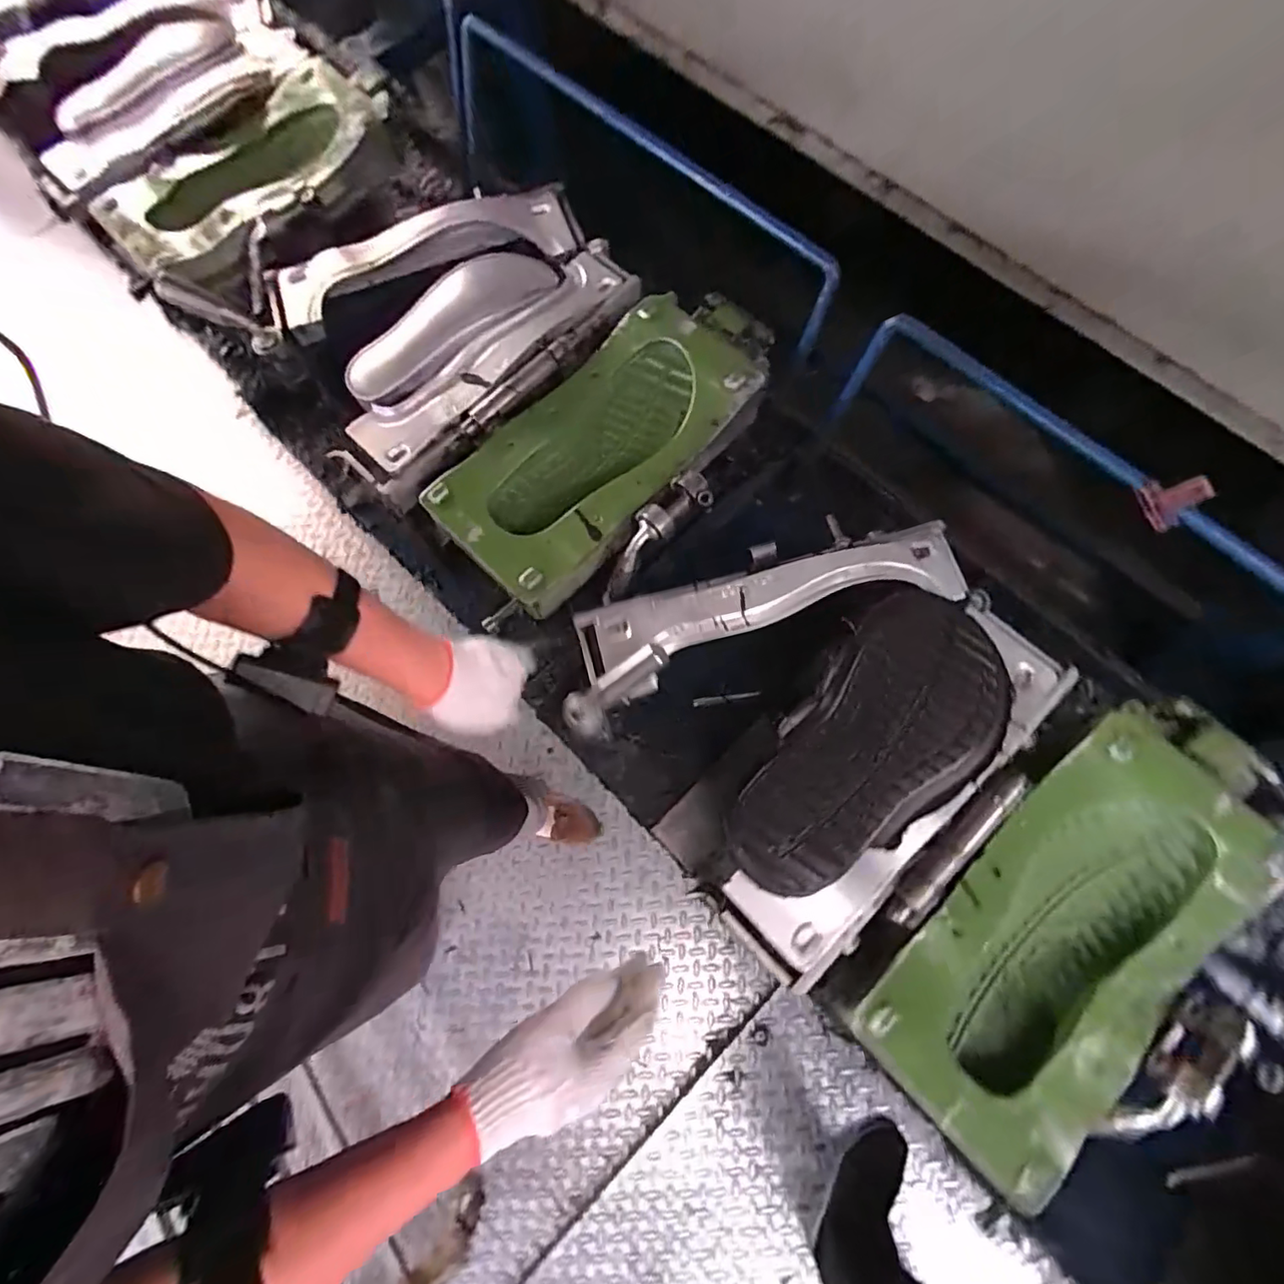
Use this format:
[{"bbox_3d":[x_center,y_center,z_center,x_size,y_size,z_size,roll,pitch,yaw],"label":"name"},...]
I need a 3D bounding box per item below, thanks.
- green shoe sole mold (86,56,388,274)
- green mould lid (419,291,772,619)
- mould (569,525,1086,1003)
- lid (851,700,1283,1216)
[{"bbox_3d":[-0.467,-0.577,0.706,0.358,0.039,0.163,-42,79,-10],"label":"green shoe sole mold"},{"bbox_3d":[-0.021,-0.205,0.617,0.201,0.067,0.394,43,80,11],"label":"green mould lid"},{"bbox_3d":[0.151,0.027,0.505,0.366,0.064,0.336,-40,78,-9],"label":"mould"},{"bbox_3d":[0.353,0.219,0.468,0.389,0.047,0.164,-42,79,-10],"label":"lid"}]

